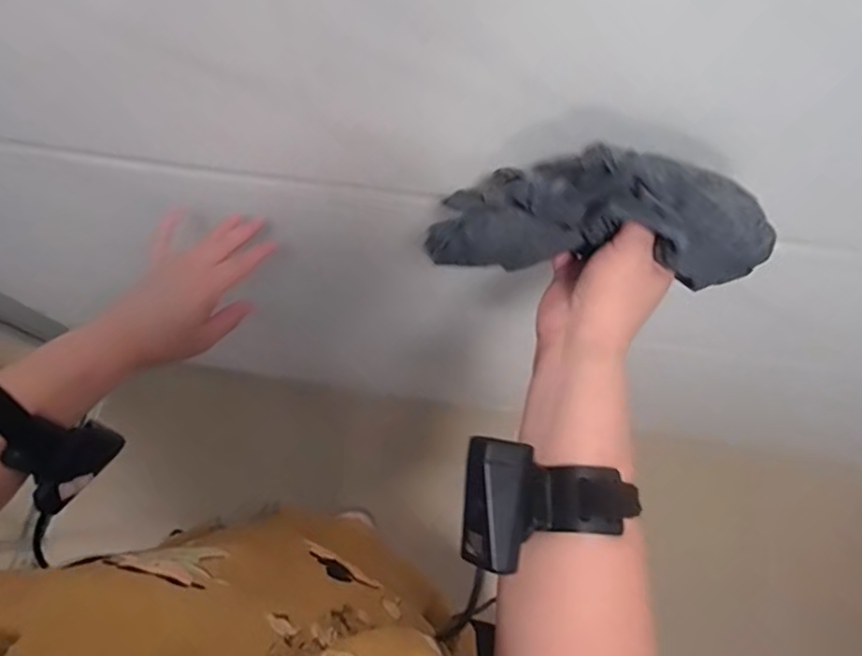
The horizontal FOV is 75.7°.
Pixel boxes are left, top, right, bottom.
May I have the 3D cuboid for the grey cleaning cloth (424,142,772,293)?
[{"bbox_3d":[0.103,-0.074,0.358,0.210,0.085,0.051,4,64,17],"label":"grey cleaning cloth"}]

